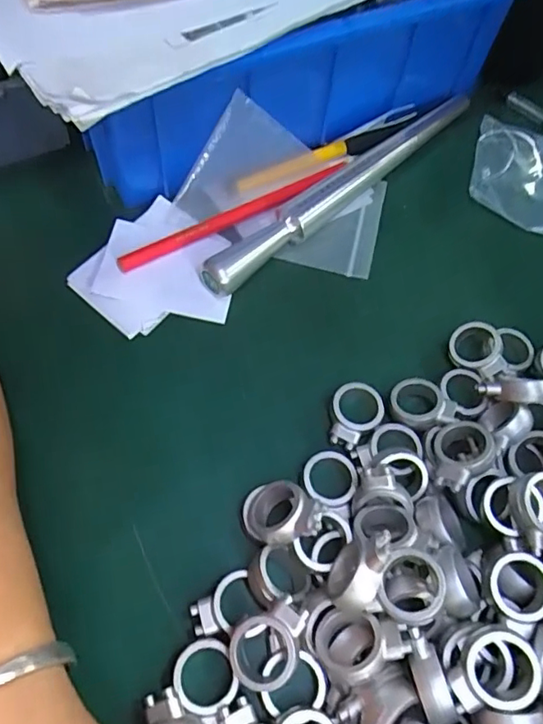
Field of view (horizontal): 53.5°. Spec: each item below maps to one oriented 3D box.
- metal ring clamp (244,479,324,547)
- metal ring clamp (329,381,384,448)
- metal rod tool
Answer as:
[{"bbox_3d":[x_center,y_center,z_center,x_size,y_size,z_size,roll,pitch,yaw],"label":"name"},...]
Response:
[{"bbox_3d":[0.006,0.064,0.229,0.036,0.013,0.025,-17,46,26],"label":"metal ring clamp"},{"bbox_3d":[0.041,0.026,0.265,0.024,0.006,0.034,27,65,11],"label":"metal ring clamp"},{"bbox_3d":[0.048,-0.110,0.328,0.223,0.017,0.018,-41,71,-20],"label":"metal rod tool"}]

